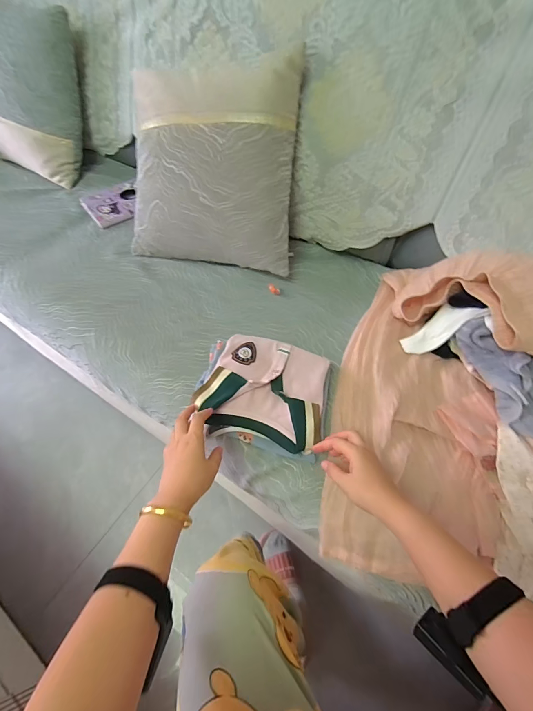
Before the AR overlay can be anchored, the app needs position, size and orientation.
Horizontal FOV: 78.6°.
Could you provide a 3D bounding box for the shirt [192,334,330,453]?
[{"bbox_3d":[0.002,0.055,0.596,0.211,0.031,0.183,16,58,10],"label":"shirt"}]

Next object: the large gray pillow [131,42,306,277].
[{"bbox_3d":[-0.128,-0.430,0.756,0.421,0.408,0.130,13,25,11],"label":"large gray pillow"}]

